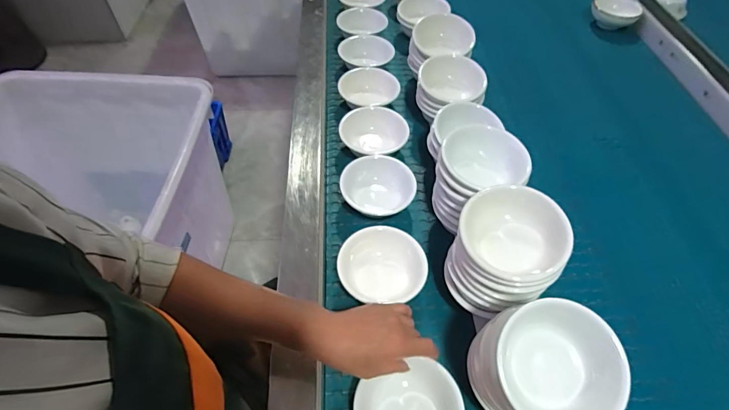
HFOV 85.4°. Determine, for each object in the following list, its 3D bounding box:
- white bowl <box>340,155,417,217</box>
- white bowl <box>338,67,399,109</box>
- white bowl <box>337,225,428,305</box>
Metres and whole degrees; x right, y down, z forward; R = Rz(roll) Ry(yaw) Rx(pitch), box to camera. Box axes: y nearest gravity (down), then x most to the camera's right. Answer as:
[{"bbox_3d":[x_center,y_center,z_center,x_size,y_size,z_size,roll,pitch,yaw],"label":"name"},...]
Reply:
[{"bbox_3d":[0.019,-0.023,0.601,0.103,0.054,0.107,0,53,-1],"label":"white bowl"},{"bbox_3d":[0.007,-0.207,0.747,0.115,0.044,0.122,7,52,-5],"label":"white bowl"},{"bbox_3d":[0.024,0.082,0.530,0.117,0.044,0.097,9,54,6],"label":"white bowl"}]

